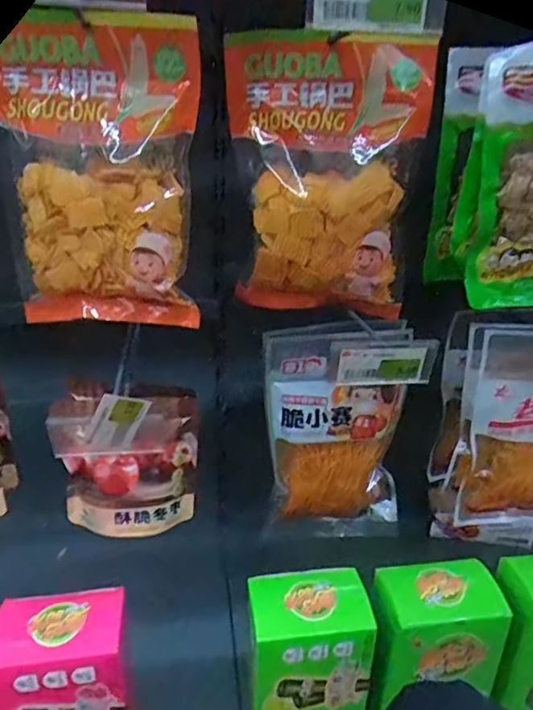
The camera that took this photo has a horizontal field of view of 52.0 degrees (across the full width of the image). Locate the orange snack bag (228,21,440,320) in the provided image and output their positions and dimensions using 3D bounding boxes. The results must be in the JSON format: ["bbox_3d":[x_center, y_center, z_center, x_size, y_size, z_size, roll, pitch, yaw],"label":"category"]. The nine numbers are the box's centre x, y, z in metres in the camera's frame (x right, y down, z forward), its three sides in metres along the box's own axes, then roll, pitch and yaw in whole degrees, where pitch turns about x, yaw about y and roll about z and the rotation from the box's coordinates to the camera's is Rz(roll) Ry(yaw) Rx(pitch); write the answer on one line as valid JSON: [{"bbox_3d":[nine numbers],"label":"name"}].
[{"bbox_3d":[0.057,-0.168,0.525,0.176,0.250,0.046,0,25,-2],"label":"orange snack bag"}]

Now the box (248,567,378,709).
[{"bbox_3d":[0.044,0.349,0.598,0.120,0.221,0.081,-1,25,-4],"label":"box"}]

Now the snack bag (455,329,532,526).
[{"bbox_3d":[0.321,0.096,0.671,0.140,0.251,0.042,1,25,0],"label":"snack bag"}]

